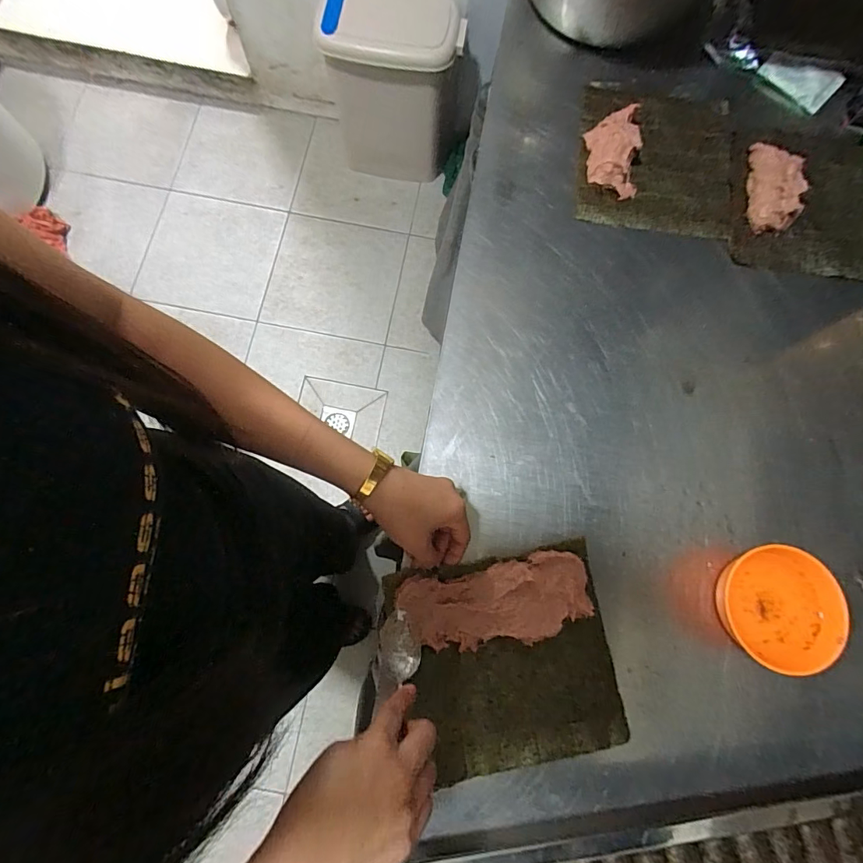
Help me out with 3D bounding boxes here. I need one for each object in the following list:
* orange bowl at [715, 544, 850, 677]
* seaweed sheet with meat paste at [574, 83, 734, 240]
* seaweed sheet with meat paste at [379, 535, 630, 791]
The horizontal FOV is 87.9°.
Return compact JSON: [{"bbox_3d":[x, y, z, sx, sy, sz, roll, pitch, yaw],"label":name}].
[{"bbox_3d":[0.317,0.161,0.413,0.093,0.040,0.104,12,78,1],"label":"orange bowl"},{"bbox_3d":[0.275,-0.335,0.538,0.185,0.034,0.190,11,78,1],"label":"seaweed sheet with meat paste"},{"bbox_3d":[0.068,0.208,0.409,0.193,0.016,0.177,-9,78,-3],"label":"seaweed sheet with meat paste"}]

